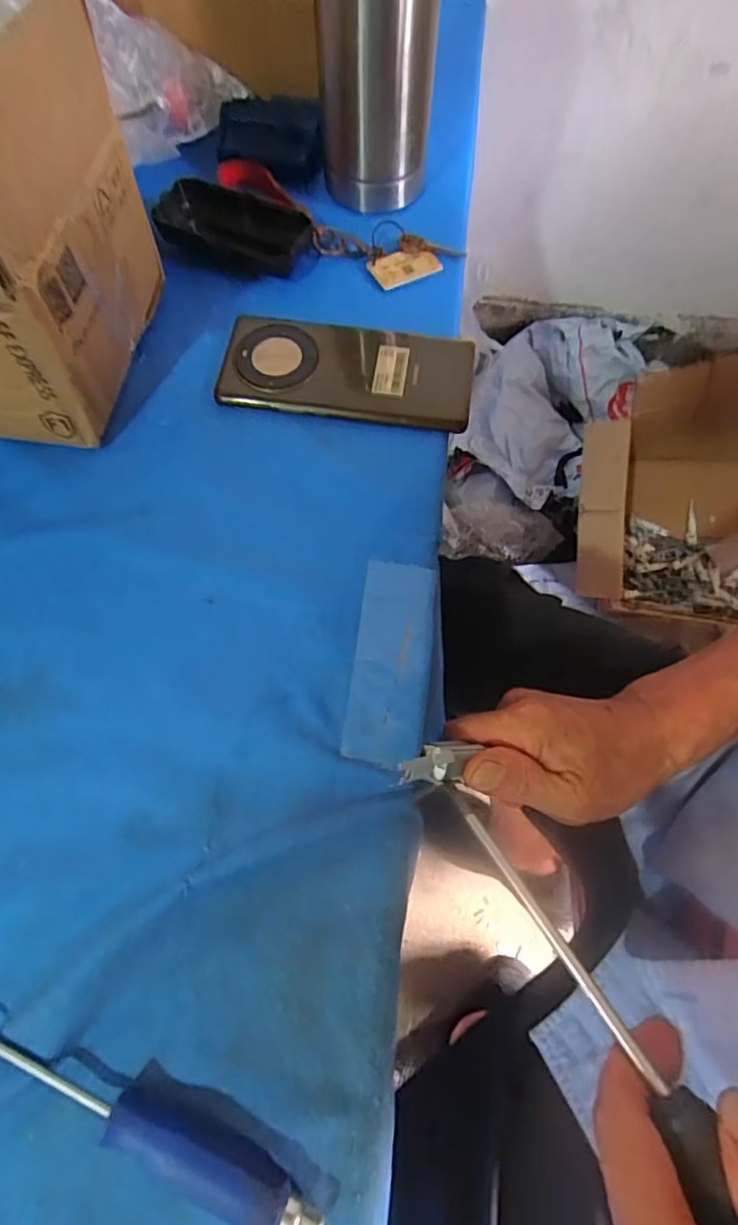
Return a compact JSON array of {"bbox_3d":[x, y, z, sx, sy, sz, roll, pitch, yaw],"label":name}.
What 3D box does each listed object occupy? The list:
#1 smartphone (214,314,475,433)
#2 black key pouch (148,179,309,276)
[{"bbox_3d":[-0.014,-0.163,0.378,0.161,0.013,0.075,8,69,2],"label":"smartphone"},{"bbox_3d":[-0.100,-0.279,0.415,0.111,0.022,0.056,19,70,6],"label":"black key pouch"}]

